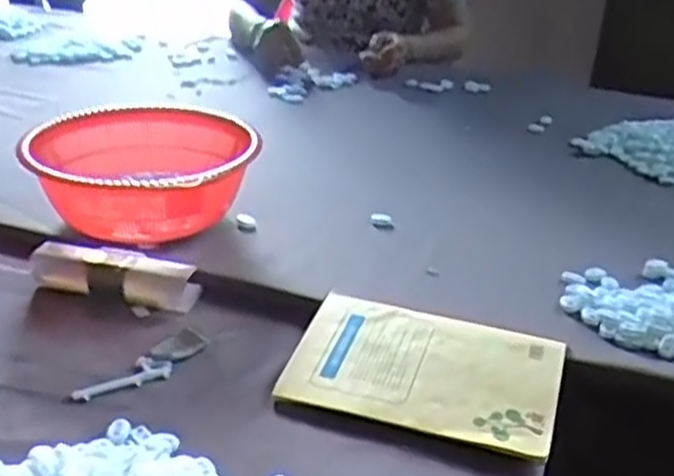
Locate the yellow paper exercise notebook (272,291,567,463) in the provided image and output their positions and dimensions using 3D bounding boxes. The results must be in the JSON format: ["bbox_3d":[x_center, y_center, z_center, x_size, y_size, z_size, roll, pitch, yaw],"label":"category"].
[{"bbox_3d":[0.069,0.100,0.636,0.205,0.014,0.131,10,36,17],"label":"yellow paper exercise notebook"}]

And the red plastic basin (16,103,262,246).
[{"bbox_3d":[-0.193,-0.052,0.817,0.221,0.098,0.200,-6,28,-13],"label":"red plastic basin"}]

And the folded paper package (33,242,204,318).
[{"bbox_3d":[-0.211,0.031,0.742,0.161,0.030,0.051,11,29,20],"label":"folded paper package"}]

